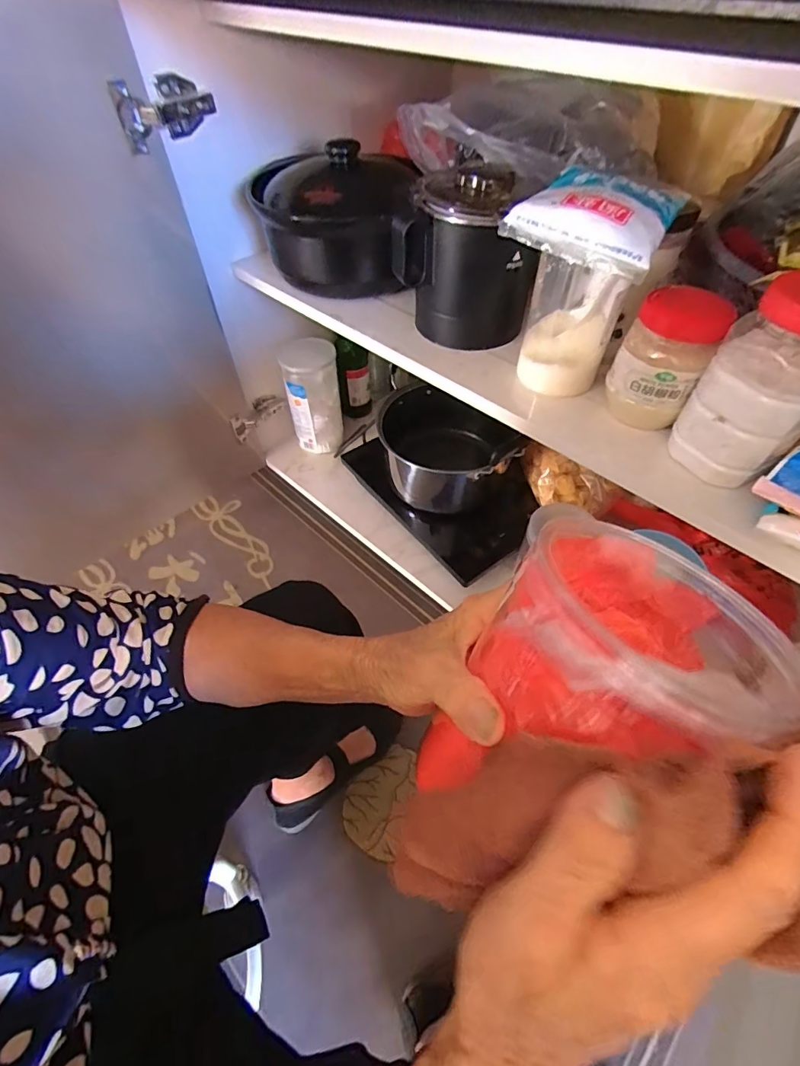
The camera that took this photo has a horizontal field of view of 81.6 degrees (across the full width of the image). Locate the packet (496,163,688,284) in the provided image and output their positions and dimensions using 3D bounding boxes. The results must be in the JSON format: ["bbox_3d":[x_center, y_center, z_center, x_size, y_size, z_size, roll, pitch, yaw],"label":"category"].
[{"bbox_3d":[0.161,-0.259,0.378,0.113,0.033,0.116,28,58,20],"label":"packet"}]

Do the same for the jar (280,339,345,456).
[{"bbox_3d":[-0.163,-0.253,0.896,0.098,0.205,0.086,-10,54,-7],"label":"jar"}]

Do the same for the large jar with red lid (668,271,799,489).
[{"bbox_3d":[0.287,-0.115,0.366,0.086,0.150,0.068,37,62,25],"label":"large jar with red lid"}]

